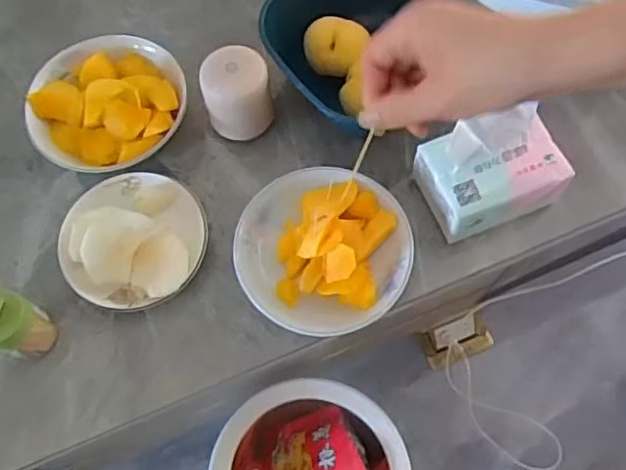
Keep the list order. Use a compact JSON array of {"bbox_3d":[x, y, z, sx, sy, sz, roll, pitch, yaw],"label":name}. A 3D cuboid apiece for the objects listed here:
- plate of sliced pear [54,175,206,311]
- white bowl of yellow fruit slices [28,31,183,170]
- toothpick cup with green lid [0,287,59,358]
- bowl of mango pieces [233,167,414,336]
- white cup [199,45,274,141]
[{"bbox_3d":[-0.184,0.004,0.612,0.136,0.043,0.144,0,67,1],"label":"plate of sliced pear"},{"bbox_3d":[-0.228,-0.145,0.662,0.156,0.061,0.169,0,67,1],"label":"white bowl of yellow fruit slices"},{"bbox_3d":[-0.282,0.085,0.563,0.050,0.092,0.052,0,67,1],"label":"toothpick cup with green lid"},{"bbox_3d":[0.010,0.014,0.607,0.173,0.041,0.168,0,73,1],"label":"bowl of mango pieces"},{"bbox_3d":[-0.083,-0.156,0.653,0.070,0.073,0.075,0,67,1],"label":"white cup"}]

